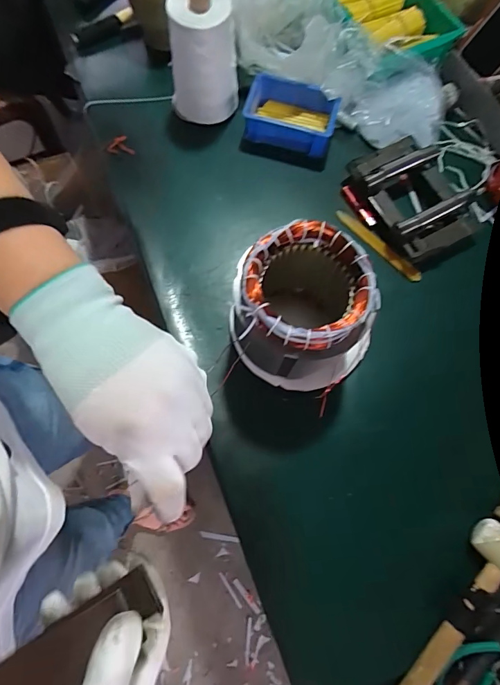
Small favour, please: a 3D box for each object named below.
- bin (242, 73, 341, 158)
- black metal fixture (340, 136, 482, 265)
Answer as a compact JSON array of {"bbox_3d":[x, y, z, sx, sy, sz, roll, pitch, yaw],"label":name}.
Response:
[{"bbox_3d":[0.066,-0.363,0.624,0.141,0.052,0.090,15,74,3],"label":"bin"},{"bbox_3d":[0.248,-0.221,0.593,0.153,0.048,0.195,-27,76,-9],"label":"black metal fixture"}]

